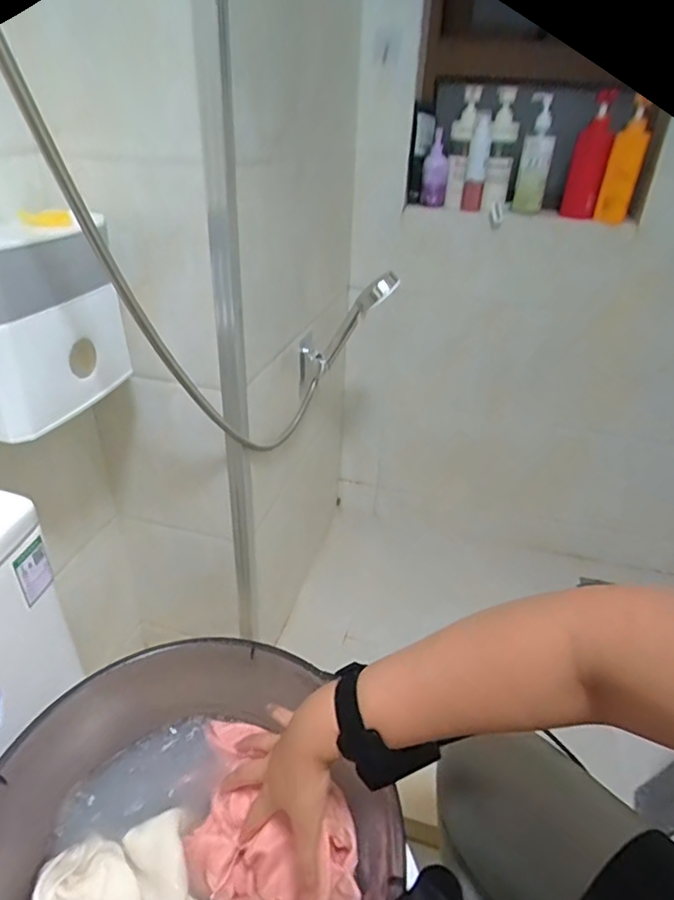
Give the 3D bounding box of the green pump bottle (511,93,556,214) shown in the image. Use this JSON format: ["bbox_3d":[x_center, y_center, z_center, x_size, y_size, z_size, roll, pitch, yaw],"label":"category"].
[{"bbox_3d":[0.532,-0.782,1.396,0.082,0.266,0.064,12,32,14],"label":"green pump bottle"}]

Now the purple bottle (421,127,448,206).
[{"bbox_3d":[0.263,-0.749,1.399,0.066,0.173,0.042,8,31,9],"label":"purple bottle"}]

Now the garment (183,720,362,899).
[{"bbox_3d":[-0.079,0.367,0.529,0.233,0.068,0.136,25,37,32],"label":"garment"}]

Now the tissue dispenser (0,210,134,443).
[{"bbox_3d":[-0.350,-0.154,0.630,0.109,0.214,0.213,9,31,9],"label":"tissue dispenser"}]

